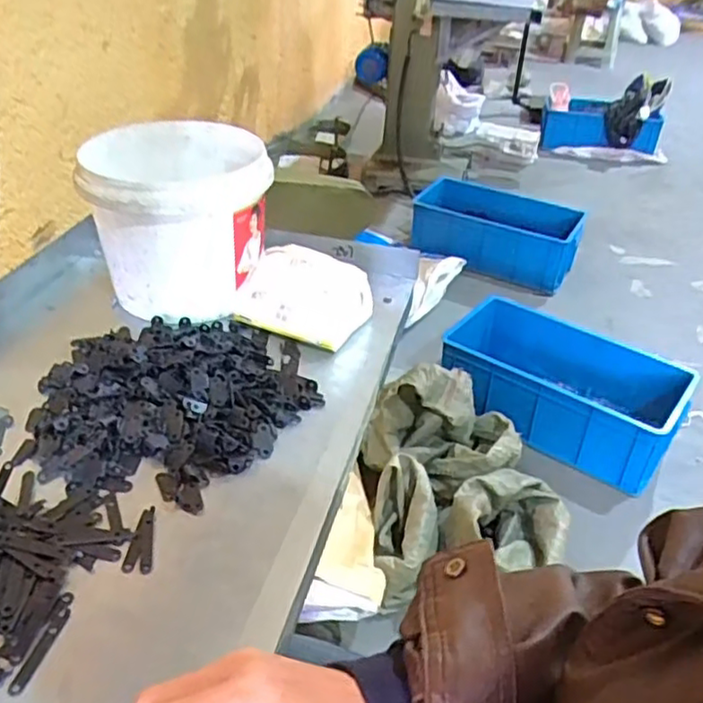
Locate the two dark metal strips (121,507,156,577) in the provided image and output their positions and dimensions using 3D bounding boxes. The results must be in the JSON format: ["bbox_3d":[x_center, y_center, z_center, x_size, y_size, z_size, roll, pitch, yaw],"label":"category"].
[{"bbox_3d":[-0.146,0.130,0.463,0.018,0.004,0.055,-3,37,-7],"label":"two dark metal strips"}]

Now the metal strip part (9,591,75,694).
[{"bbox_3d":[-0.184,0.174,0.401,0.012,0.004,0.064,7,37,6],"label":"metal strip part"}]

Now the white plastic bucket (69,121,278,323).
[{"bbox_3d":[-0.178,-0.139,0.703,0.172,0.146,0.183,-6,37,-11],"label":"white plastic bucket"}]

